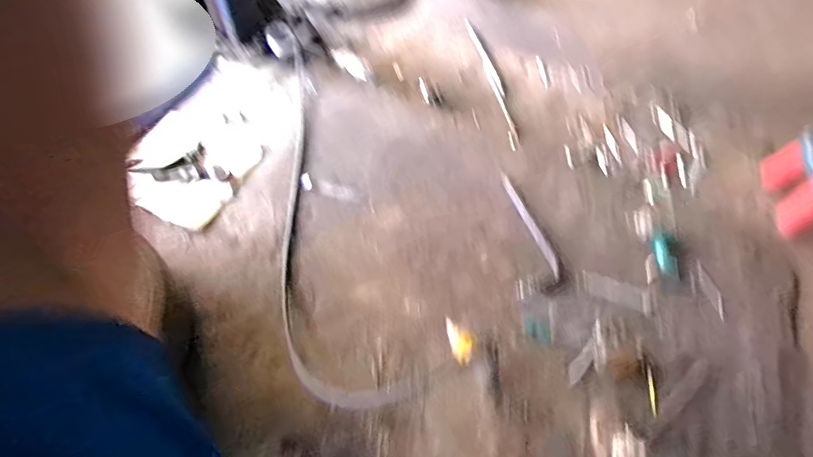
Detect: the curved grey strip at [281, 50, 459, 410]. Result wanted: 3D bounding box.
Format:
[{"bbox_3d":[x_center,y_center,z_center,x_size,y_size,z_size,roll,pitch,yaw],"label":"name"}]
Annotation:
[{"bbox_3d":[-0.342,-0.114,1.641,0.415,0.089,1.459,-20,60,-15],"label":"curved grey strip"}]

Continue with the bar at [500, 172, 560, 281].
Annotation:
[{"bbox_3d":[0.428,-0.021,1.669,0.038,0.018,0.436,-16,58,-11],"label":"bar"}]

